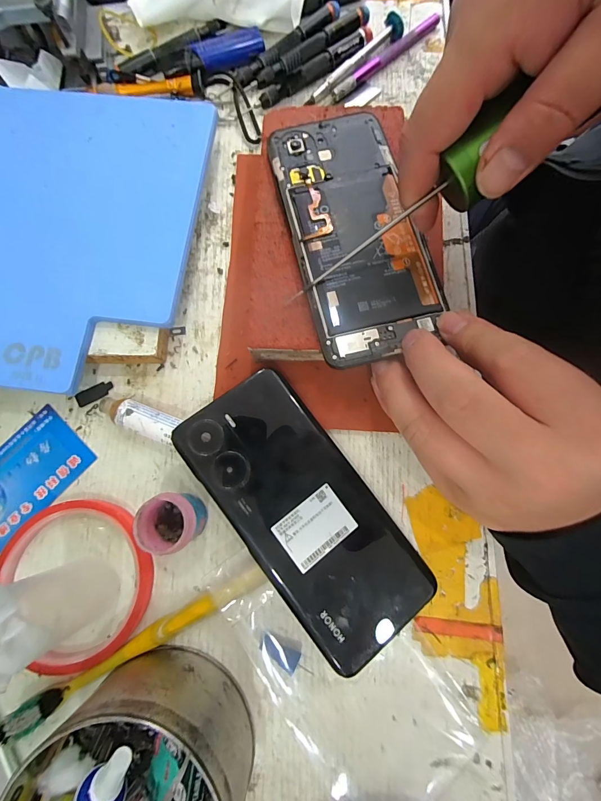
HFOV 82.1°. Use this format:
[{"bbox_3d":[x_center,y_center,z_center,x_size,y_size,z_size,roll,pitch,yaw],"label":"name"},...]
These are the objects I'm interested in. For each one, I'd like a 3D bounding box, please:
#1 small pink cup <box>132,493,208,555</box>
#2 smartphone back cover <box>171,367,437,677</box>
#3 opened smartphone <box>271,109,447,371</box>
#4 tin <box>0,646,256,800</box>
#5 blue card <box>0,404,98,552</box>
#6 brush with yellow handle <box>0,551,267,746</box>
[{"bbox_3d":[-0.069,0.067,0.194,0.030,0.038,0.029,0,78,2],"label":"small pink cup"},{"bbox_3d":[0.004,0.063,0.196,0.076,0.006,0.162,-36,87,-15],"label":"smartphone back cover"},{"bbox_3d":[0.033,-0.102,0.205,0.075,0.007,0.163,-10,77,-3],"label":"opened smartphone"},{"bbox_3d":[-0.079,0.185,0.147,0.100,0.063,0.112,14,79,5],"label":"tin"},{"bbox_3d":[-0.179,0.051,0.218,0.052,0.004,0.088,43,83,9],"label":"blue card"},{"bbox_3d":[-0.088,0.135,0.189,0.152,0.012,0.017,-32,79,-5],"label":"brush with yellow handle"}]

